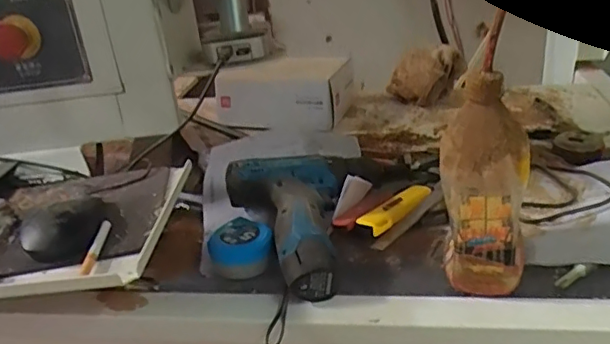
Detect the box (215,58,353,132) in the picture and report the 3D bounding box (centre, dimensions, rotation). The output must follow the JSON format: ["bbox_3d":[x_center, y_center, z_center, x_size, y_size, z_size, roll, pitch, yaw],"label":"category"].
[{"bbox_3d":[-0.034,-0.139,0.937,0.206,0.106,0.119,3,26,19],"label":"box"}]

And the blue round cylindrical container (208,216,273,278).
[{"bbox_3d":[-0.066,0.081,0.591,0.061,0.049,0.051,-11,25,-13],"label":"blue round cylindrical container"}]

